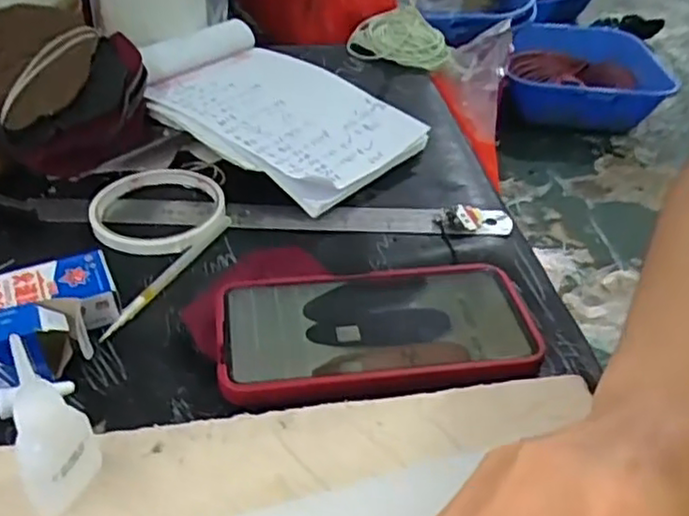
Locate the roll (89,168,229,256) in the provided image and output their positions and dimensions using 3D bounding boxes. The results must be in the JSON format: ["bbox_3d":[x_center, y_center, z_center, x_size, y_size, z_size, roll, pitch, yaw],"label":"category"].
[{"bbox_3d":[-0.122,-0.033,0.451,0.085,0.014,0.085,-5,35,-13],"label":"roll"}]

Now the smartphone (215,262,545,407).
[{"bbox_3d":[0.018,0.036,0.366,0.166,0.013,0.086,-2,34,-9],"label":"smartphone"}]

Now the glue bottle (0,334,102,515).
[{"bbox_3d":[-0.106,0.059,0.247,0.027,0.080,0.023,-13,40,-20],"label":"glue bottle"}]

